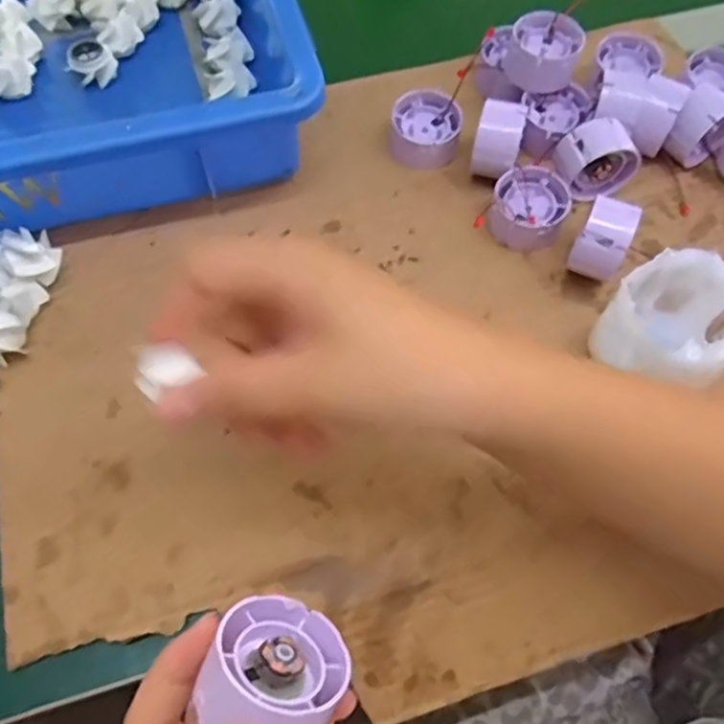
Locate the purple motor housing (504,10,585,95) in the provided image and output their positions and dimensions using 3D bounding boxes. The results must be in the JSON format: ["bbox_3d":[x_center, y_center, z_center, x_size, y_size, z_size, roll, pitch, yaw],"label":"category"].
[{"bbox_3d":[0.120,-0.205,0.441,0.045,0.033,0.043,0,64,-1],"label":"purple motor housing"}]

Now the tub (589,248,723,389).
[{"bbox_3d":[0.161,-0.014,0.354,0.072,0.065,0.068,-30,70,-15],"label":"tub"}]

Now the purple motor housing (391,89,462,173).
[{"bbox_3d":[0.042,-0.156,0.444,0.045,0.027,0.042,0,64,-1],"label":"purple motor housing"}]

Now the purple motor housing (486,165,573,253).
[{"bbox_3d":[0.105,-0.097,0.418,0.045,0.027,0.045,0,64,-1],"label":"purple motor housing"}]

